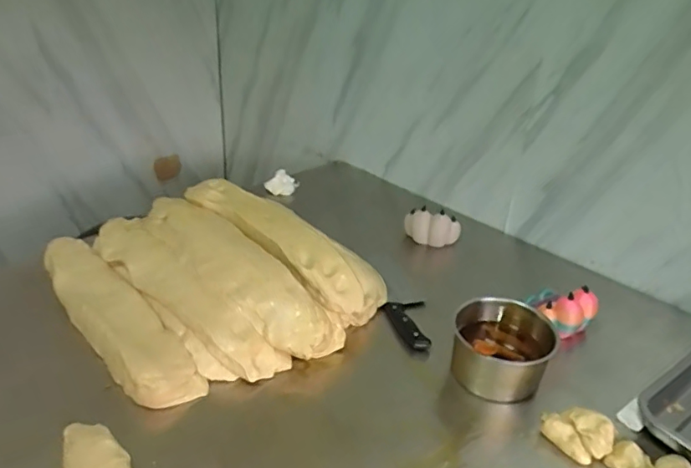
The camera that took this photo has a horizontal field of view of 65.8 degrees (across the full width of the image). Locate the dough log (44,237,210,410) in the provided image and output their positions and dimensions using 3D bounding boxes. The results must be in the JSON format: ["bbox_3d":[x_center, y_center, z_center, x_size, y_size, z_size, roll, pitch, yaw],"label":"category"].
[{"bbox_3d":[-0.429,0.130,0.947,0.106,0.063,0.537,-22,36,-39],"label":"dough log"}]

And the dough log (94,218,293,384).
[{"bbox_3d":[-0.322,0.101,0.990,0.121,0.081,0.540,-22,36,-39],"label":"dough log"}]

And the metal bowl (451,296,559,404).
[{"bbox_3d":[0.245,0.181,0.866,0.136,0.120,0.145,2,27,-1],"label":"metal bowl"}]

